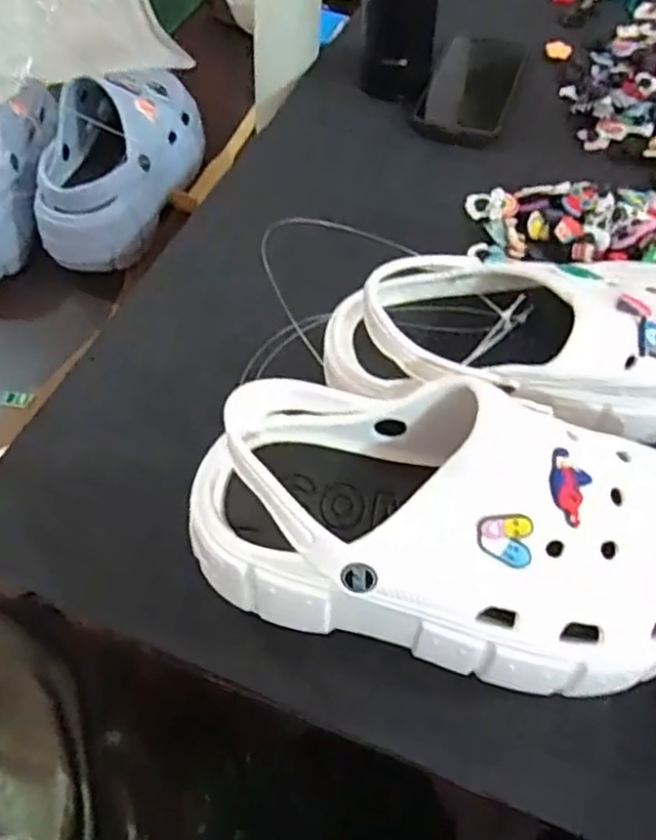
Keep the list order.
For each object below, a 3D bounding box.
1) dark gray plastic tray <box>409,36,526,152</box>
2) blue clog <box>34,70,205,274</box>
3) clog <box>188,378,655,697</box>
[{"bbox_3d":[0.138,-0.316,0.646,0.078,0.019,0.148,17,58,15],"label":"dark gray plastic tray"},{"bbox_3d":[-0.202,-0.260,0.672,0.100,0.099,0.246,12,57,10],"label":"blue clog"},{"bbox_3d":[0.060,0.056,0.323,0.246,0.095,0.105,9,57,8],"label":"clog"}]

